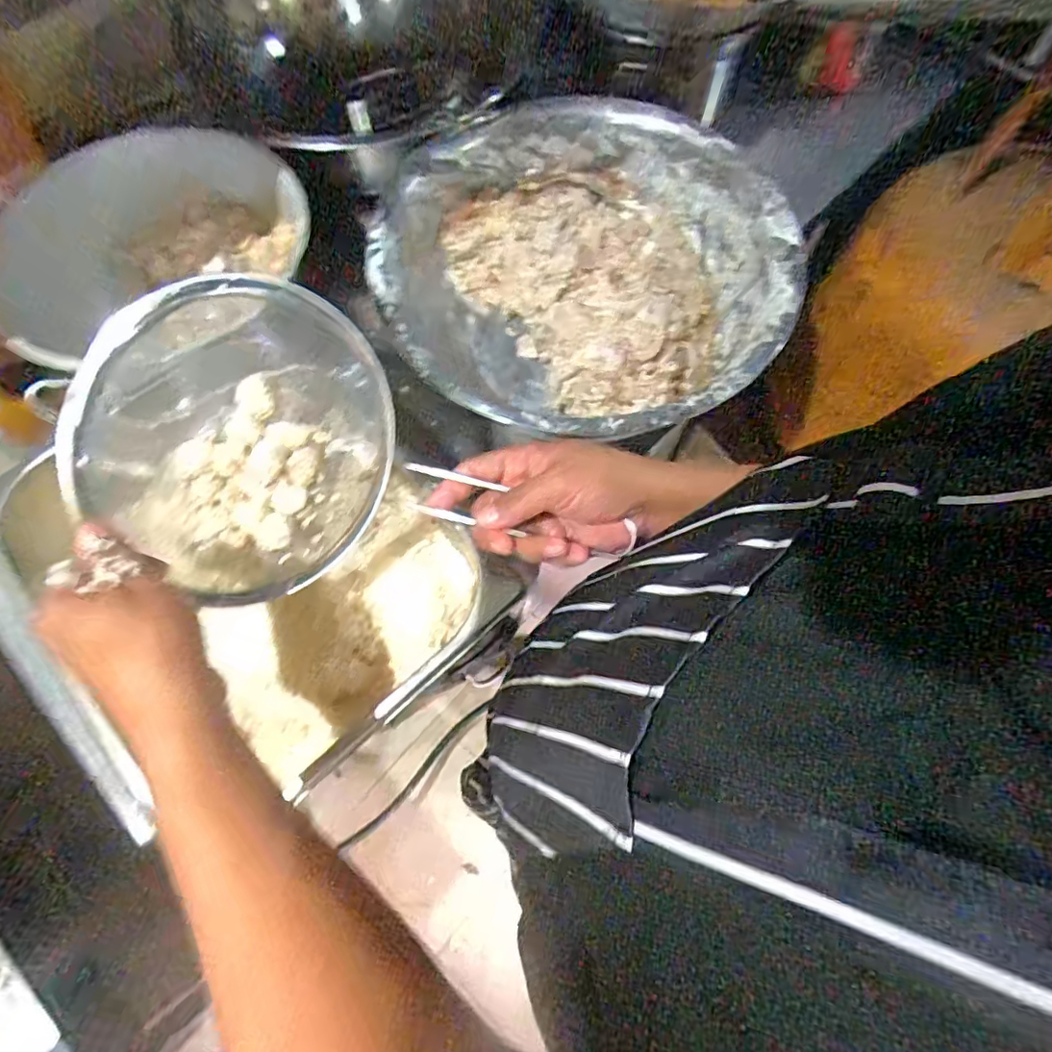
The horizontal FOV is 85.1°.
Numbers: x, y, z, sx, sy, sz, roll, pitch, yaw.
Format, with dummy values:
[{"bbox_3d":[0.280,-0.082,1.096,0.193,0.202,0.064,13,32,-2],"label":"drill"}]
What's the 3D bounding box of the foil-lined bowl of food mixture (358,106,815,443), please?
[{"bbox_3d":[0.048,-0.209,0.519,0.330,0.118,0.323,0,70,0],"label":"foil-lined bowl of food mixture"}]

